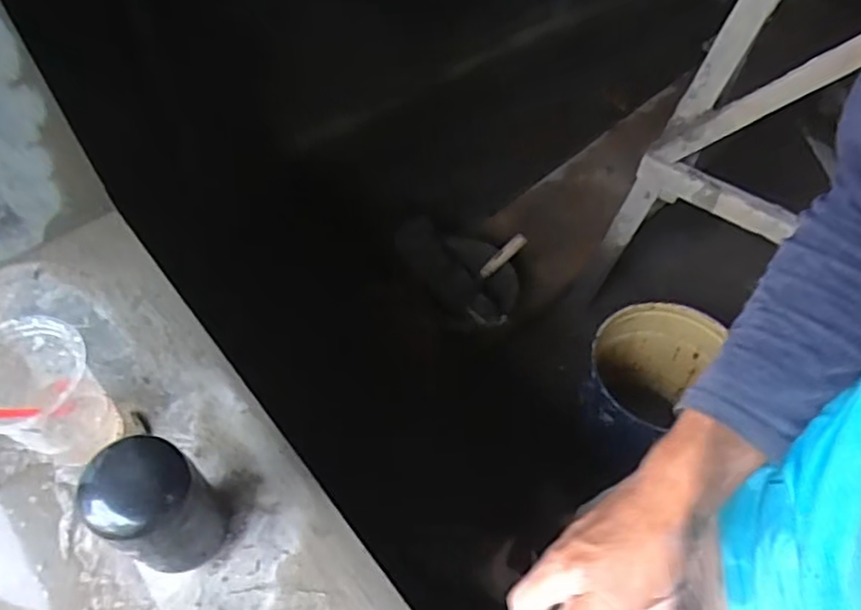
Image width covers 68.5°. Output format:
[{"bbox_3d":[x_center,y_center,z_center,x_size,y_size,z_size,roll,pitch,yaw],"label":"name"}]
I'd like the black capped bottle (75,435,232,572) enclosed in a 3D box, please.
[{"bbox_3d":[-0.194,0.139,0.439,0.076,0.131,0.066,21,57,12],"label":"black capped bottle"}]

